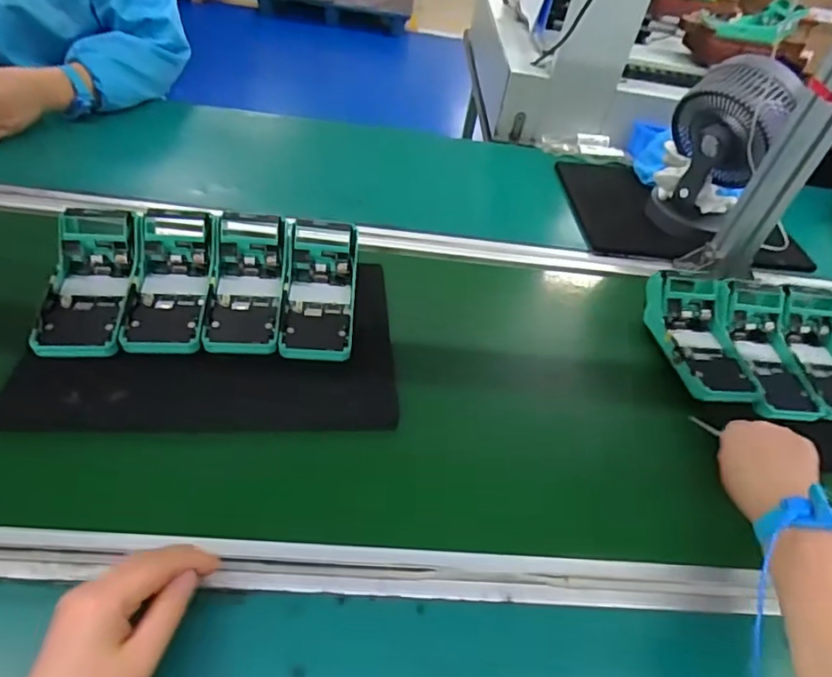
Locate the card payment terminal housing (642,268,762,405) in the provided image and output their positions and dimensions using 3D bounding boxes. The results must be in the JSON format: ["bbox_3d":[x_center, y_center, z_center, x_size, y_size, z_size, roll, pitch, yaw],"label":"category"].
[{"bbox_3d":[0.327,-0.007,0.660,0.087,0.046,0.189,3,45,0],"label":"card payment terminal housing"}]

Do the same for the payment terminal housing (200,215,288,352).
[{"bbox_3d":[-0.187,-0.054,0.629,0.077,0.048,0.177,-1,61,-5],"label":"payment terminal housing"}]

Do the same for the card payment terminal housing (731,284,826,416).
[{"bbox_3d":[0.407,0.006,0.663,0.076,0.067,0.181,2,45,-1],"label":"card payment terminal housing"}]

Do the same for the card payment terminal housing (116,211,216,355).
[{"bbox_3d":[-0.262,-0.055,0.618,0.079,0.047,0.172,0,63,-4],"label":"card payment terminal housing"}]

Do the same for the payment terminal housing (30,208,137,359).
[{"bbox_3d":[-0.342,-0.055,0.582,0.083,0.062,0.168,-3,45,-6],"label":"payment terminal housing"}]

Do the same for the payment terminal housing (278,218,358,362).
[{"bbox_3d":[-0.107,-0.057,0.629,0.080,0.051,0.172,-1,45,-4],"label":"payment terminal housing"}]

